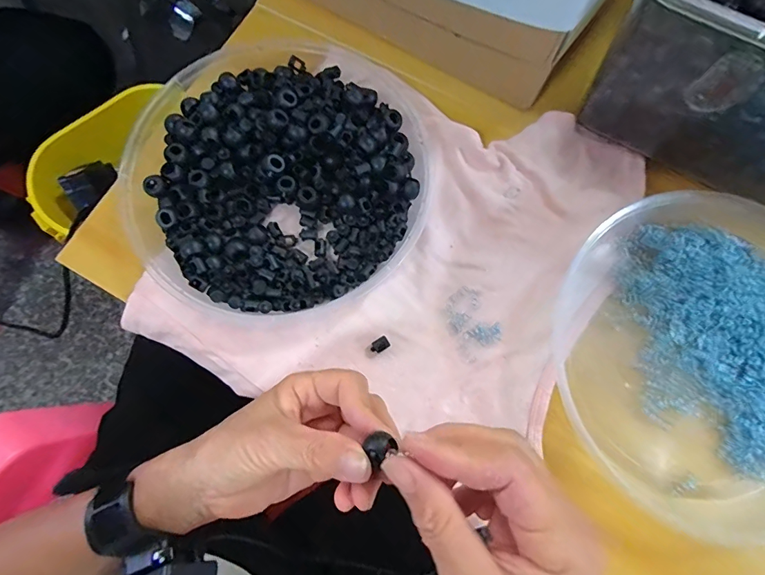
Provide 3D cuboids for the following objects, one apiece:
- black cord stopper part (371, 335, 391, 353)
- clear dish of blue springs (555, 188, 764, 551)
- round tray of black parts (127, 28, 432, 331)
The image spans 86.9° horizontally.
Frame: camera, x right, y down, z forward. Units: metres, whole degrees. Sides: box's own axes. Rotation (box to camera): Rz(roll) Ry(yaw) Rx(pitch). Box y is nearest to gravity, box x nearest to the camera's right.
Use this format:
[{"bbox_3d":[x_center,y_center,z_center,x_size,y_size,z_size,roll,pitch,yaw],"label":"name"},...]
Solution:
[{"bbox_3d":[-0.002,0.045,0.311,0.015,0.004,0.010,-31,79,-8],"label":"black cord stopper part"},{"bbox_3d":[0.244,0.048,0.296,0.216,0.032,0.235,0,77,-1],"label":"clear dish of blue springs"},{"bbox_3d":[-0.078,-0.097,0.327,0.230,0.035,0.249,14,77,2],"label":"round tray of black parts"}]

